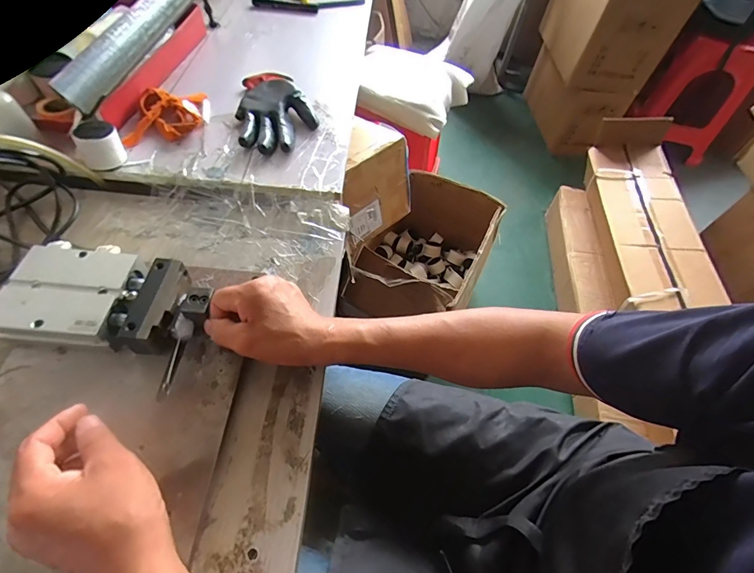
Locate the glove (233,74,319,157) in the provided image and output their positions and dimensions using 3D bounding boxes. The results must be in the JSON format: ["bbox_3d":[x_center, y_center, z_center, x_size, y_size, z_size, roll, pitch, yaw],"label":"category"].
[{"bbox_3d":[-0.161,-0.283,0.604,0.114,0.028,0.204,-11,58,-12],"label":"glove"}]

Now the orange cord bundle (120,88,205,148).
[{"bbox_3d":[-0.315,-0.258,0.575,0.098,0.024,0.116,-5,57,-8],"label":"orange cord bundle"}]

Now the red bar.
[{"bbox_3d":[-0.356,-0.375,0.641,0.013,0.053,0.354,8,56,0],"label":"red bar"}]

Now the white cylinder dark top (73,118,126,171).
[{"bbox_3d":[-0.365,-0.186,0.506,0.052,0.052,0.046,-31,64,-23],"label":"white cylinder dark top"}]

